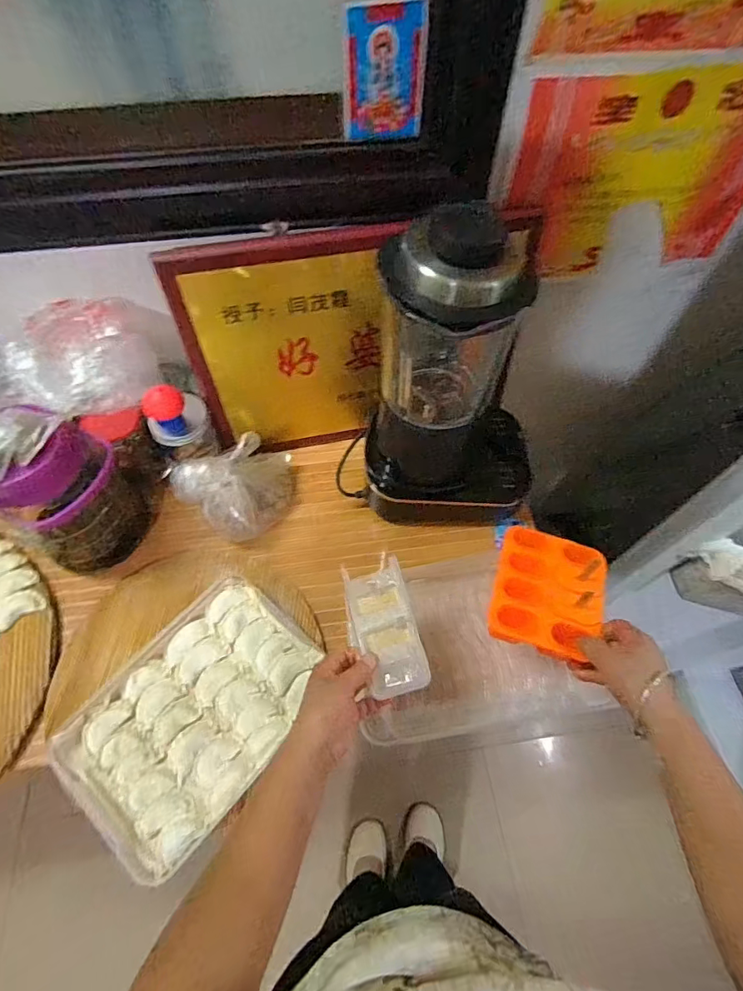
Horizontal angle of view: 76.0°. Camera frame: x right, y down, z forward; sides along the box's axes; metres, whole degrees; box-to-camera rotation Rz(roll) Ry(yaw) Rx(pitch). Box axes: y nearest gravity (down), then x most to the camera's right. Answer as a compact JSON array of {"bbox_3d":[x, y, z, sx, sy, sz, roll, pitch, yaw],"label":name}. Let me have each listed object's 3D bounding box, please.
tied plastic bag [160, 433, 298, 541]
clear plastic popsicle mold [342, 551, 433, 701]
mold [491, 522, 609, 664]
[{"bbox_3d":[-0.199,-0.026,0.713,0.136,0.110,0.167,34,67,18],"label":"tied plastic bag"},{"bbox_3d":[0.012,0.144,0.528,0.072,0.024,0.146,-12,62,-6],"label":"clear plastic popsicle mold"},{"bbox_3d":[0.205,0.105,0.548,0.116,0.029,0.147,18,63,10],"label":"mold"}]

